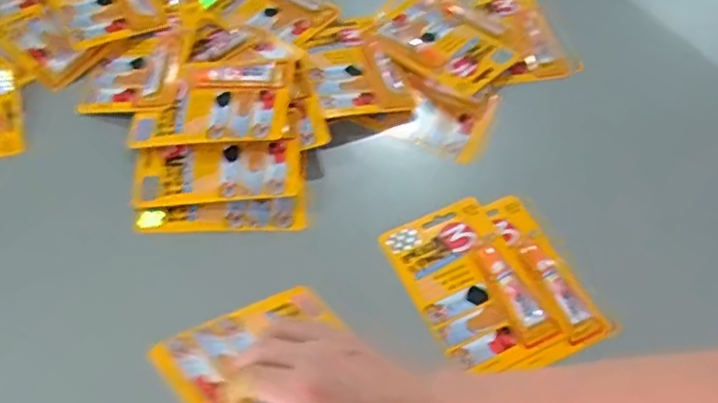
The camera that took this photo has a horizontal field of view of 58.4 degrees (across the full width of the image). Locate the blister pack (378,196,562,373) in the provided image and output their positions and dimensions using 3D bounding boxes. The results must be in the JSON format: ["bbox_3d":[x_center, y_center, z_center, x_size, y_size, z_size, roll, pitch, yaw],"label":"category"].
[{"bbox_3d":[0.102,0.072,0.599,0.108,0.016,0.161,-22,61,-16],"label":"blister pack"}]

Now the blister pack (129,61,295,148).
[{"bbox_3d":[-0.154,-0.102,0.671,0.158,0.022,0.109,-5,59,6],"label":"blister pack"}]

